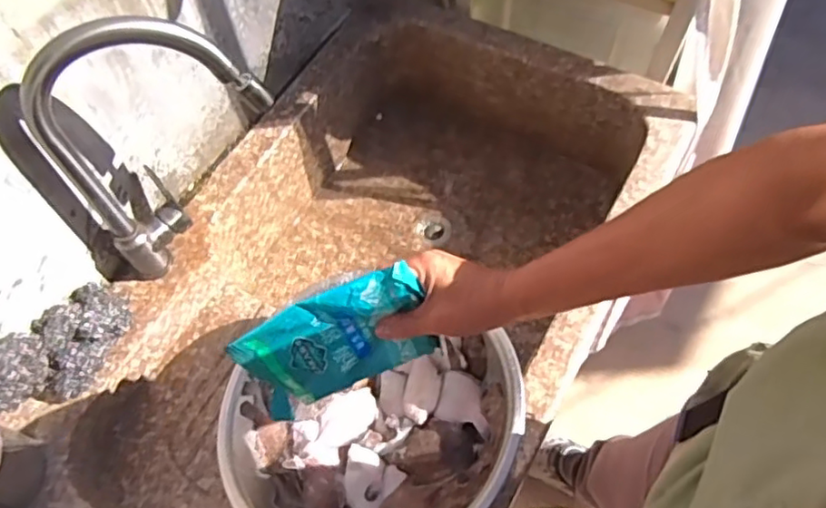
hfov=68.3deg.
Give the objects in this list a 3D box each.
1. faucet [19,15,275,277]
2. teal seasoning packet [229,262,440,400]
[{"bbox_3d":[-0.259,-0.117,0.649,0.229,0.325,0.063,-21,61,-8],"label":"faucet"},{"bbox_3d":[-0.060,0.073,0.533,0.163,0.121,0.016,-29,40,11],"label":"teal seasoning packet"}]

